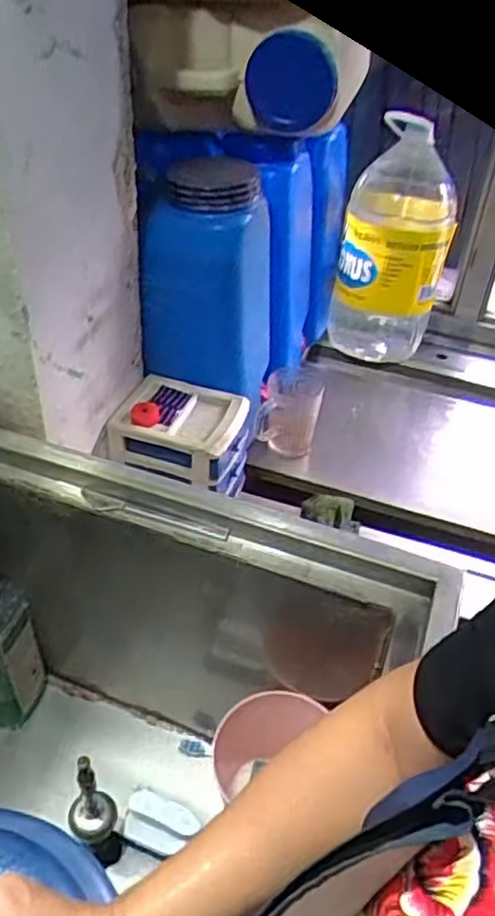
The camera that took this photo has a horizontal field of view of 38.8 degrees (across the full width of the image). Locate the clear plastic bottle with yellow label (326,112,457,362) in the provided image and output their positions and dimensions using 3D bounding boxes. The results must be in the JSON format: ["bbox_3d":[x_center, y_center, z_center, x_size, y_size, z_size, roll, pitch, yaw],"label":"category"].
[{"bbox_3d":[0.278,-0.399,1.326,0.194,0.388,0.205,13,41,9],"label":"clear plastic bottle with yellow label"}]

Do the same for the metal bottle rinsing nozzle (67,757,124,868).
[{"bbox_3d":[-0.169,0.395,0.776,0.057,0.187,0.053,-11,43,-17],"label":"metal bottle rinsing nozzle"}]

